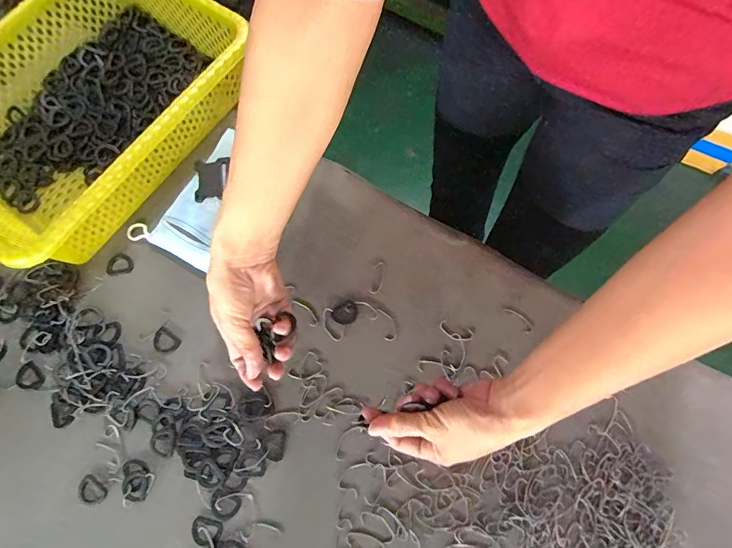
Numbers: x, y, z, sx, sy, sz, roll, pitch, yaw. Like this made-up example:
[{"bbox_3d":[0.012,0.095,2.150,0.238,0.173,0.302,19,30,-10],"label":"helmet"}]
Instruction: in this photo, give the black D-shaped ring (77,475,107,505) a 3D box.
[{"bbox_3d":[-0.273,0.216,0.404,0.028,0.007,0.029,0,92,4],"label":"black D-shaped ring"}]

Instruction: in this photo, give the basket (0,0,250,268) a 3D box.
[{"bbox_3d":[-0.316,-0.199,0.459,0.243,0.095,0.340,34,79,9],"label":"basket"}]

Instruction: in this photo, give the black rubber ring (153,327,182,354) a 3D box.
[{"bbox_3d":[-0.219,0.074,0.444,0.029,0.004,0.023,31,79,9],"label":"black rubber ring"}]

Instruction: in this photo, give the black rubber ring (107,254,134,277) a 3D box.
[{"bbox_3d":[-0.284,-0.011,0.469,0.031,0.004,0.025,-11,76,-1],"label":"black rubber ring"}]

